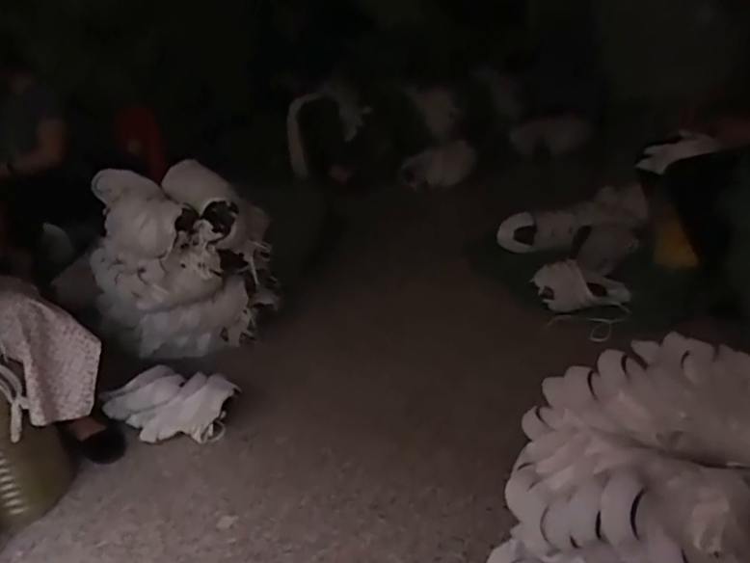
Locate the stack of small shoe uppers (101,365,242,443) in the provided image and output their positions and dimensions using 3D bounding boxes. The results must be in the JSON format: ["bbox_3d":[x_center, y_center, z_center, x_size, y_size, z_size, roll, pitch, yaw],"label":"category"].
[{"bbox_3d":[-0.506,0.296,1.523,0.345,0.119,0.157,1,27,18],"label":"stack of small shoe uppers"}]

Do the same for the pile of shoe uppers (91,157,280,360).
[{"bbox_3d":[-0.571,-0.074,1.877,0.523,0.445,0.406,-16,27,-18],"label":"pile of shoe uppers"}]

